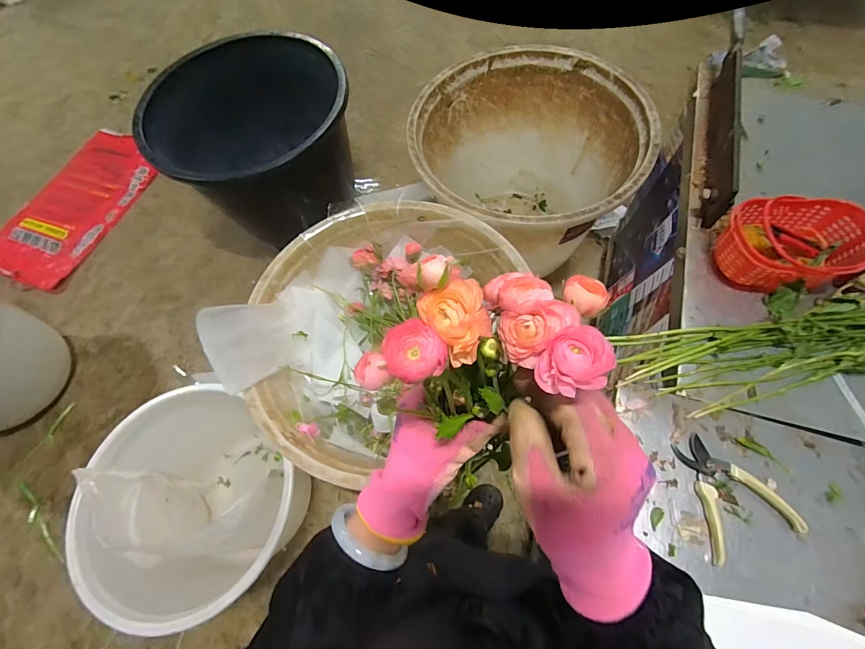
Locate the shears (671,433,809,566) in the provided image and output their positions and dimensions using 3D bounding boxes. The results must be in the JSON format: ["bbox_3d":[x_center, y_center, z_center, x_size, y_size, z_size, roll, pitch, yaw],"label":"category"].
[{"bbox_3d":[0.405,0.230,0.533,0.123,0.023,0.149,-22,67,-5],"label":"shears"}]

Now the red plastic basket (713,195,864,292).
[{"bbox_3d":[0.586,-0.128,0.641,0.200,0.098,0.146,-9,66,1],"label":"red plastic basket"}]

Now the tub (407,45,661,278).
[{"bbox_3d":[0.312,-0.523,1.423,0.733,0.581,0.727,-2,67,4],"label":"tub"}]

